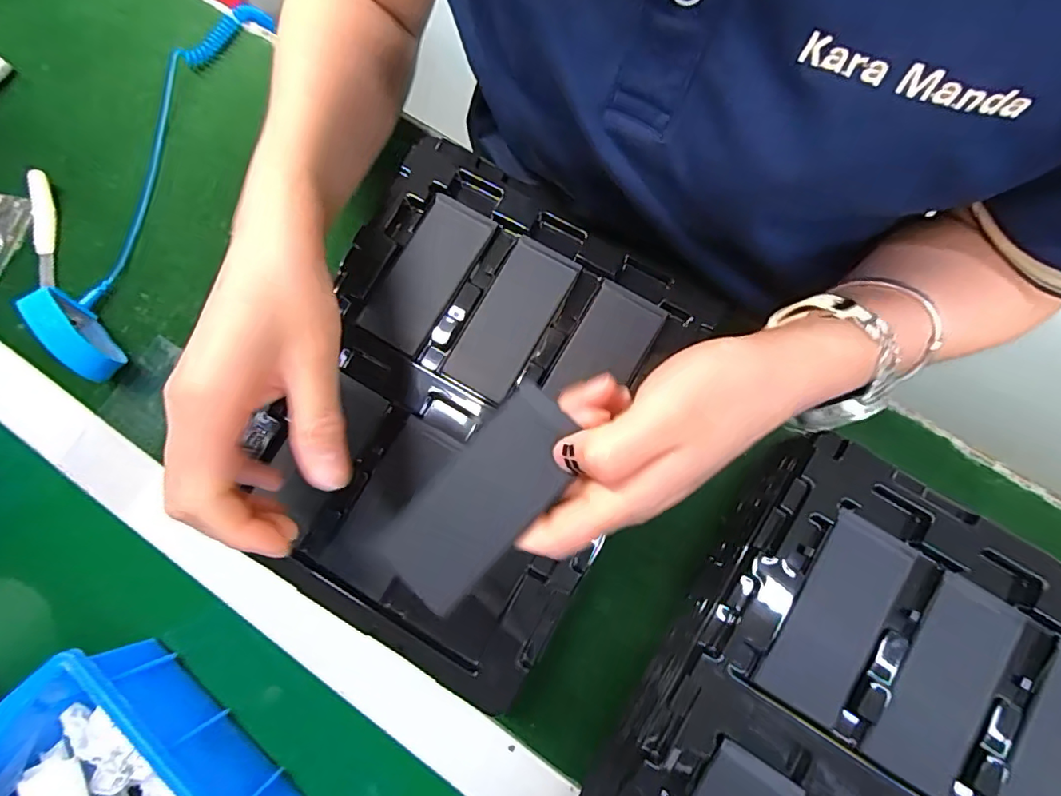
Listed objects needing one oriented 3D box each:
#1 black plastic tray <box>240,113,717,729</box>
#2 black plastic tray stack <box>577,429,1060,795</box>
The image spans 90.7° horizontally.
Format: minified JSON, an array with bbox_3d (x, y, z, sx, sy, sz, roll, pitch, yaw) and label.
[{"bbox_3d":[-0.041,0.005,0.321,0.213,0.050,0.268,28,79,7],"label":"black plastic tray"},{"bbox_3d":[0.167,0.190,0.270,0.218,0.065,0.272,30,81,8],"label":"black plastic tray stack"}]

